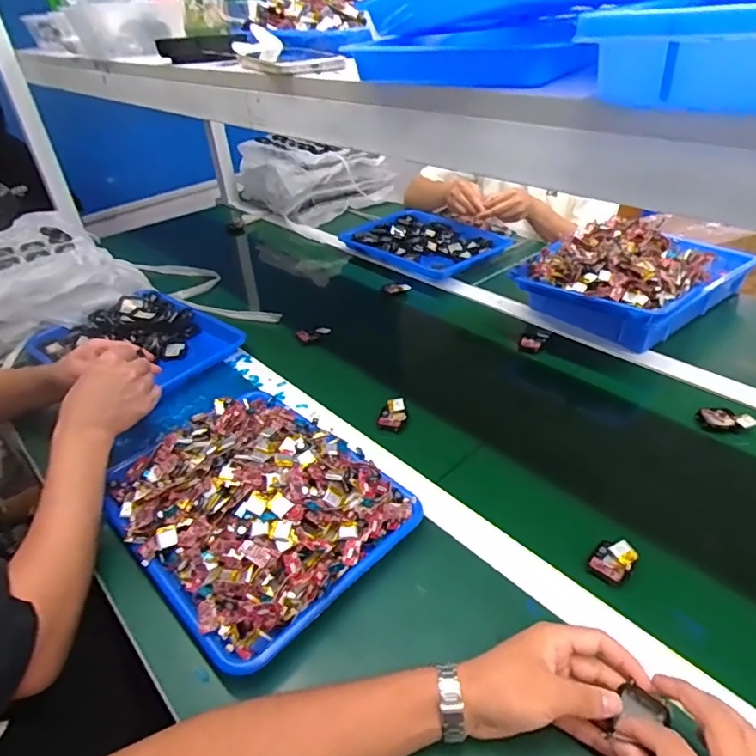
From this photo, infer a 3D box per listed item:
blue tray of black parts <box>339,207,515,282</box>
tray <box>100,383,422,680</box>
[{"bbox_3d":[0.102,-0.299,1.133,0.310,0.034,0.238,28,47,35],"label":"blue tray of black parts"},{"bbox_3d":[-0.142,0.132,0.588,0.314,0.071,0.250,29,48,36],"label":"tray"}]

